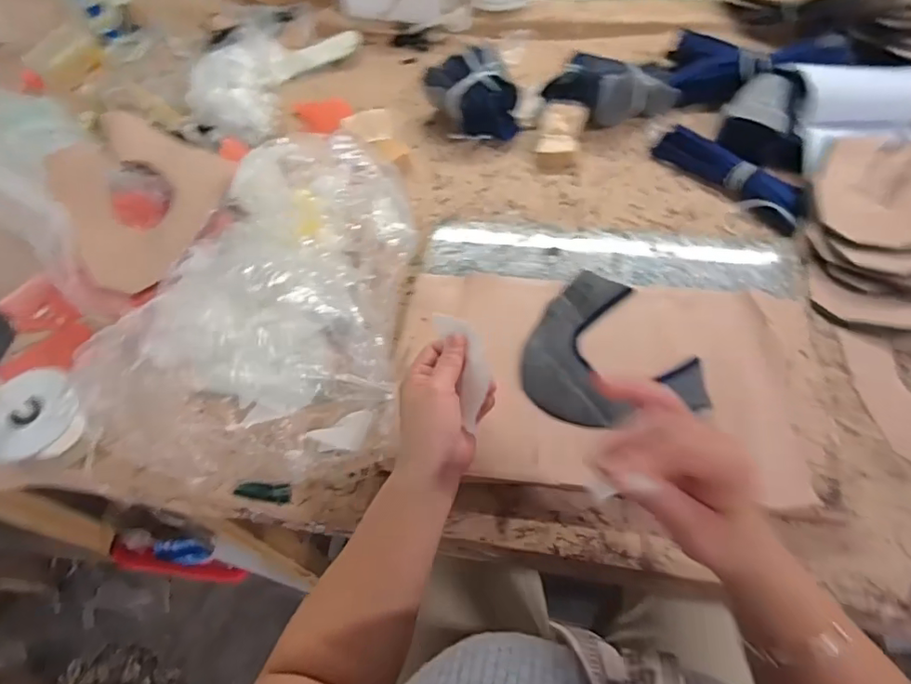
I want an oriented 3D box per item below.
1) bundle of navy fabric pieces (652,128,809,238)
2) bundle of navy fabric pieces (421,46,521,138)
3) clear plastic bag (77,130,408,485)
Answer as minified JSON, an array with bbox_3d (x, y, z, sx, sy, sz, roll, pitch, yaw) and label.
[{"bbox_3d":[0.323,-0.197,0.648,0.057,0.026,0.191,-35,63,-16],"label":"bundle of navy fabric pieces"},{"bbox_3d":[0.024,-0.318,0.721,0.110,0.076,0.103,-17,59,-6],"label":"bundle of navy fabric pieces"},{"bbox_3d":[-0.197,-0.048,0.547,0.294,0.133,0.351,0,59,4],"label":"clear plastic bag"}]

